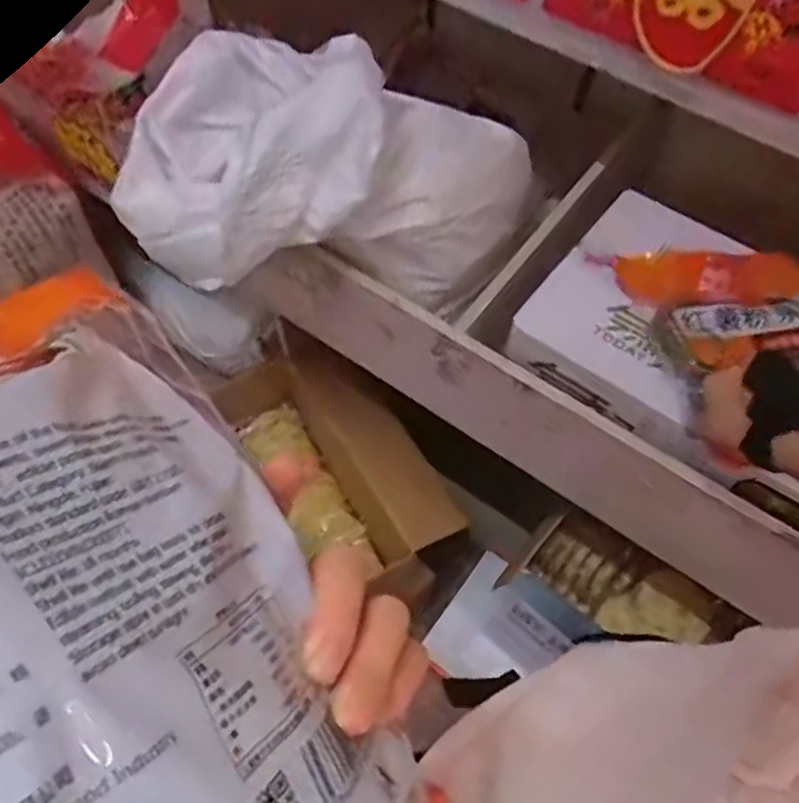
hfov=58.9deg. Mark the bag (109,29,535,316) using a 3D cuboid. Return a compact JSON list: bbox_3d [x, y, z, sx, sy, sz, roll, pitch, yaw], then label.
[{"bbox_3d":[-0.089,-0.255,0.797,0.437,0.225,0.294,15,60,8],"label":"bag"}]

